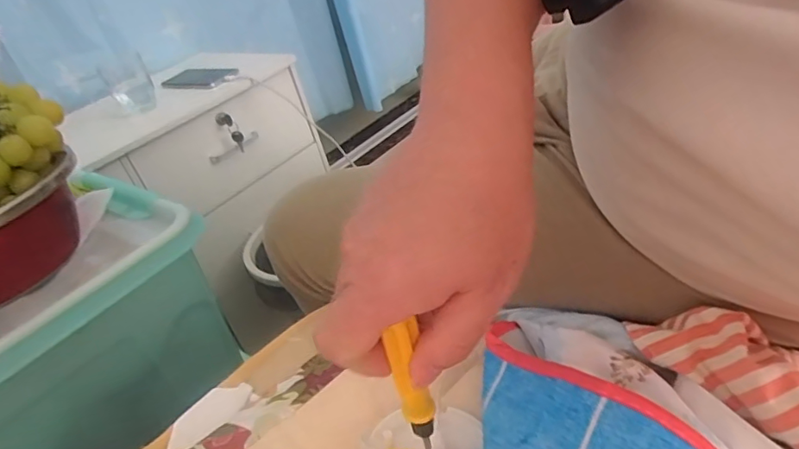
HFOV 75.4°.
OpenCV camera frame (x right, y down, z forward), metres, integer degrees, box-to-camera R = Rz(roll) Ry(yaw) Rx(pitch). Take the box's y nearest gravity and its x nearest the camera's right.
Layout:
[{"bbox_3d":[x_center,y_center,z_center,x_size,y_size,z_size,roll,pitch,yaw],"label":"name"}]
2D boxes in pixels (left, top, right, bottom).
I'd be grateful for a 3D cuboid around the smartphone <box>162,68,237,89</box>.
[{"bbox_3d":[-0.349,-0.254,0.904,0.149,0.010,0.069,12,46,31],"label":"smartphone"}]

